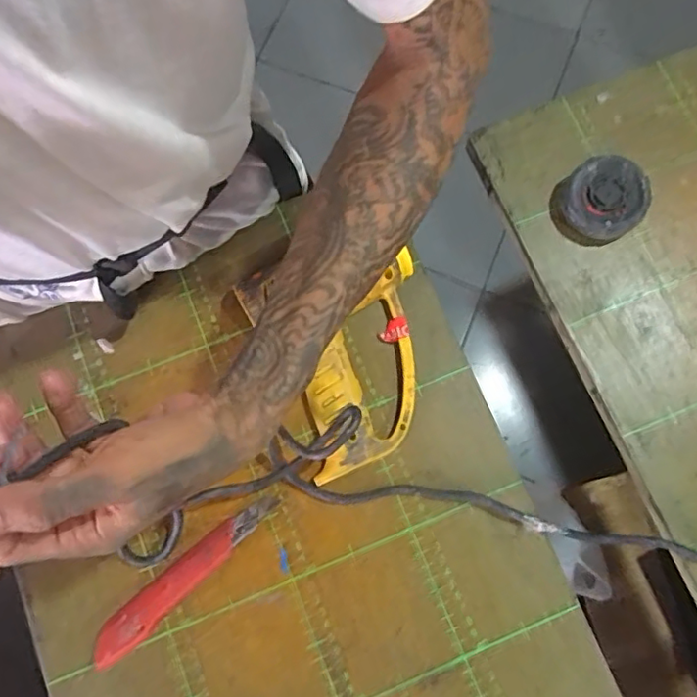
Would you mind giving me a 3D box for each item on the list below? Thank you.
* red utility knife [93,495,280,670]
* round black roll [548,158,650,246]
[{"bbox_3d":[-0.125,0.174,0.450,0.167,0.022,0.027,-42,81,-7],"label":"red utility knife"},{"bbox_3d":[0.217,-0.127,0.505,0.069,0.031,0.069,0,79,1],"label":"round black roll"}]

